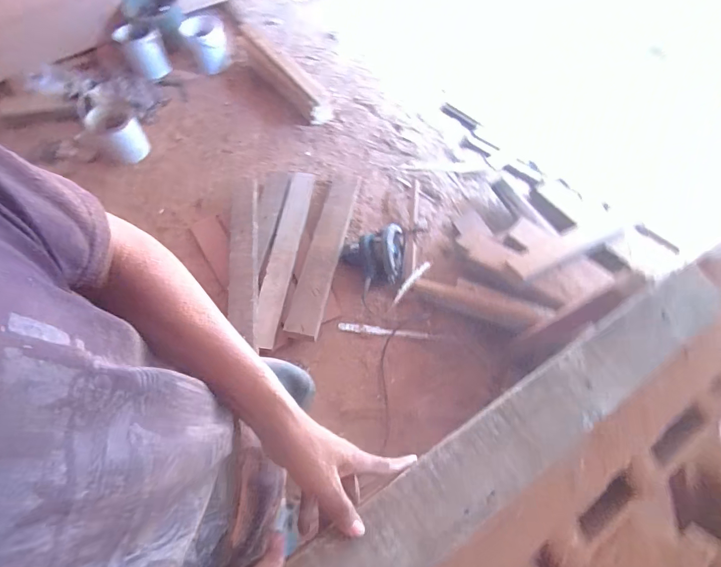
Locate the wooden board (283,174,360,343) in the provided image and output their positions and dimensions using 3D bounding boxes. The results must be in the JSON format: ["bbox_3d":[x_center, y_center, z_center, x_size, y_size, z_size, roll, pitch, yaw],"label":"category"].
[{"bbox_3d":[-0.133,-0.139,1.444,0.137,0.057,0.714,11,64,5],"label":"wooden board"}]

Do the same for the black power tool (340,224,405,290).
[{"bbox_3d":[0.057,-0.102,1.421,0.245,0.144,0.218,-5,64,-3],"label":"black power tool"}]

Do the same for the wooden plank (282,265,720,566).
[{"bbox_3d":[0.233,0.159,0.482,0.703,0.025,0.085,-27,67,-20],"label":"wooden plank"}]

